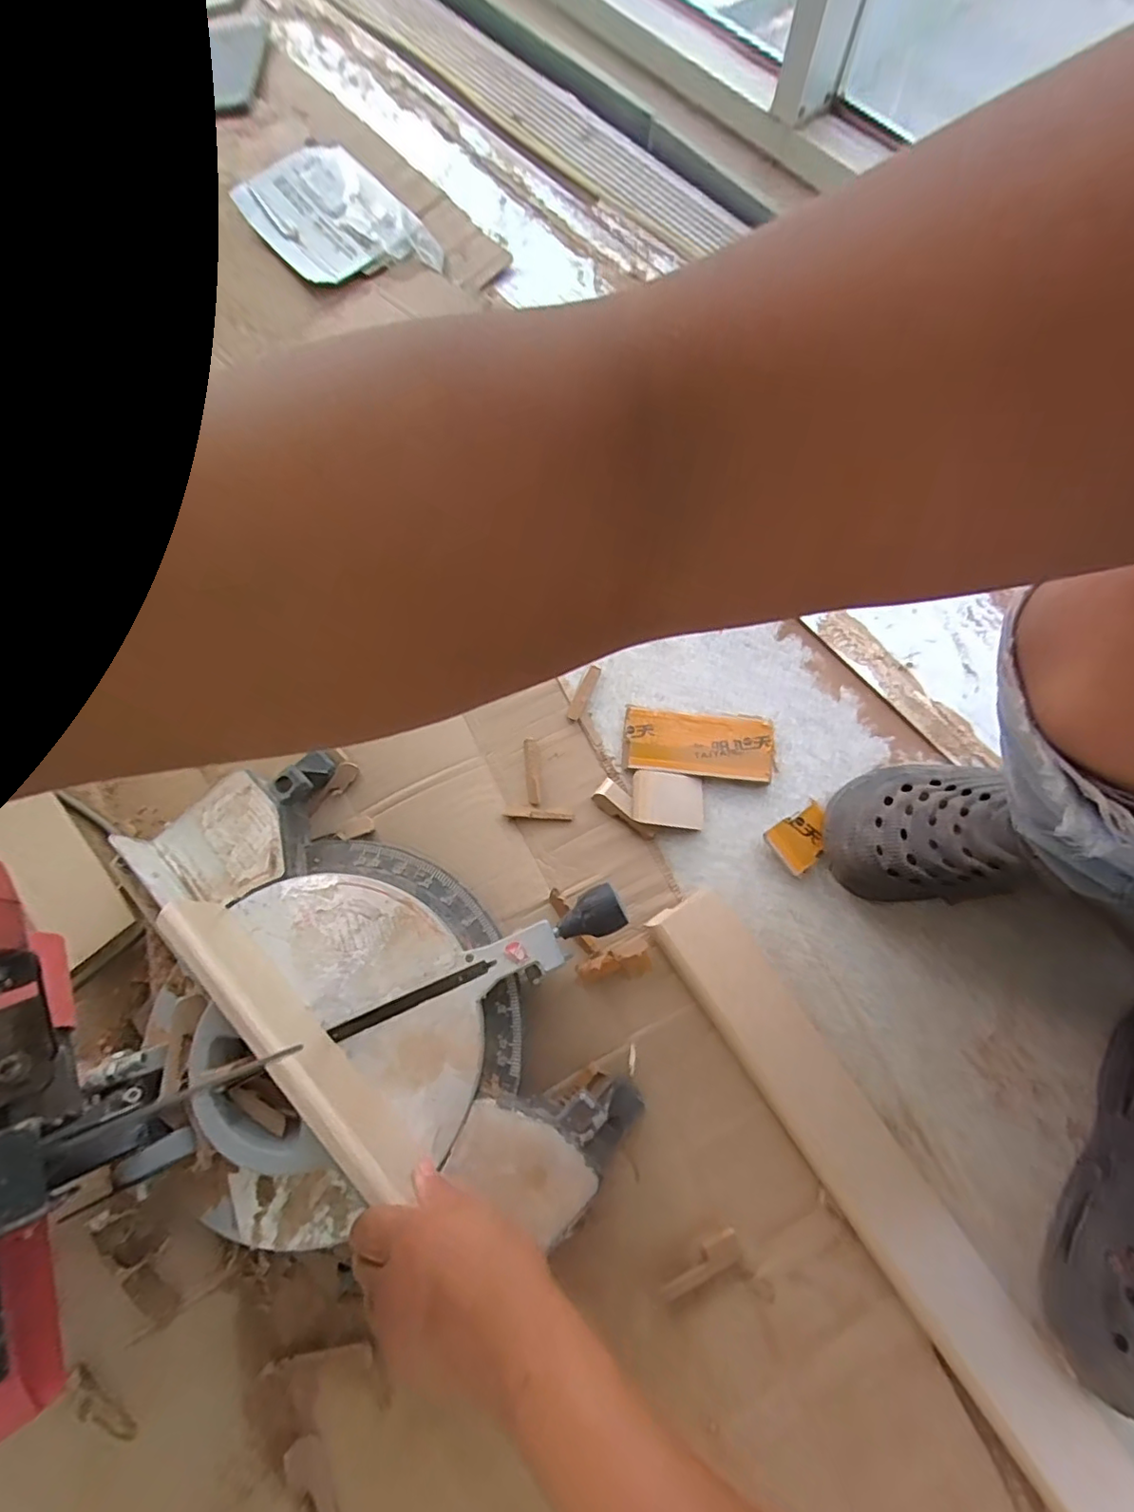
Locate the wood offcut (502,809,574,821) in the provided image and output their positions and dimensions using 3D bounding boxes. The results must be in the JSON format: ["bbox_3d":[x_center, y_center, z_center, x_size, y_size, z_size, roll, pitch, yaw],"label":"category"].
[{"bbox_3d":[-0.028,0.058,0.572,0.067,0.006,0.009,3,74,2],"label":"wood offcut"}]

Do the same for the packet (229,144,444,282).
[{"bbox_3d":[-0.295,-0.683,0.749,0.247,0.033,0.161,43,79,12],"label":"packet"}]

